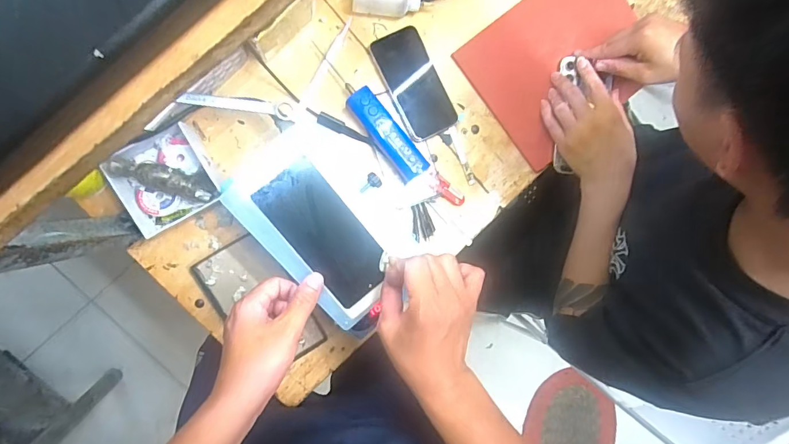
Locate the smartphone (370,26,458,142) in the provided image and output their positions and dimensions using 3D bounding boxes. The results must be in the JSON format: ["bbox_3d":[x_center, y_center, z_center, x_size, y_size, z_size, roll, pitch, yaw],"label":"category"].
[{"bbox_3d":[0.026,-0.183,0.566,0.068,0.011,0.141,-26,96,-7],"label":"smartphone"}]

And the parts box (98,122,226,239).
[{"bbox_3d":[-0.274,-0.052,0.514,0.109,0.061,0.100,-32,97,-6],"label":"parts box"}]

